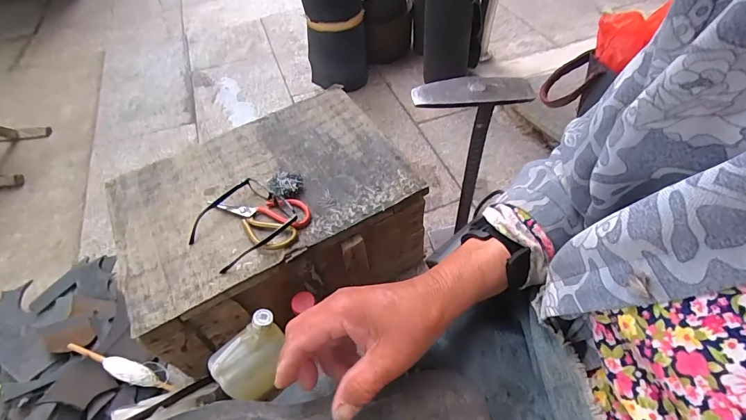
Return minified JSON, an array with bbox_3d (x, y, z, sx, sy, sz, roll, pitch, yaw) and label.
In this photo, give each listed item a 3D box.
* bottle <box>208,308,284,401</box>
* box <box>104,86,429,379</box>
[{"bbox_3d":[-0.181,0.222,0.615,0.123,0.101,0.068,-48,19,-9],"label":"bottle"},{"bbox_3d":[-0.191,0.018,0.743,0.474,0.191,0.343,-29,56,-18],"label":"box"}]

